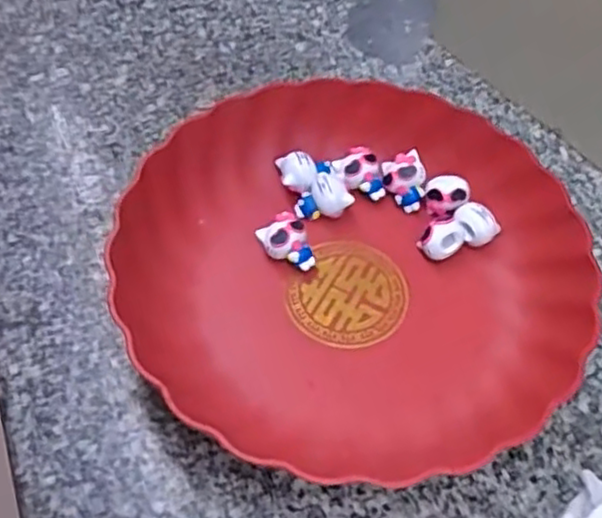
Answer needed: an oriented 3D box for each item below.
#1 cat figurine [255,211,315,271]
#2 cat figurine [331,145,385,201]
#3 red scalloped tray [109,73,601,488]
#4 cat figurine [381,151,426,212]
[{"bbox_3d":[-0.007,-0.008,0.395,0.023,0.021,0.032,-35,63,-24],"label":"cat figurine"},{"bbox_3d":[0.035,-0.050,0.429,0.027,0.021,0.030,-11,56,-11],"label":"cat figurine"},{"bbox_3d":[0.030,0.002,0.378,0.235,0.051,0.231,38,61,21],"label":"red scalloped tray"},{"bbox_3d":[0.066,-0.047,0.426,0.026,0.012,0.035,-22,97,7],"label":"cat figurine"}]

